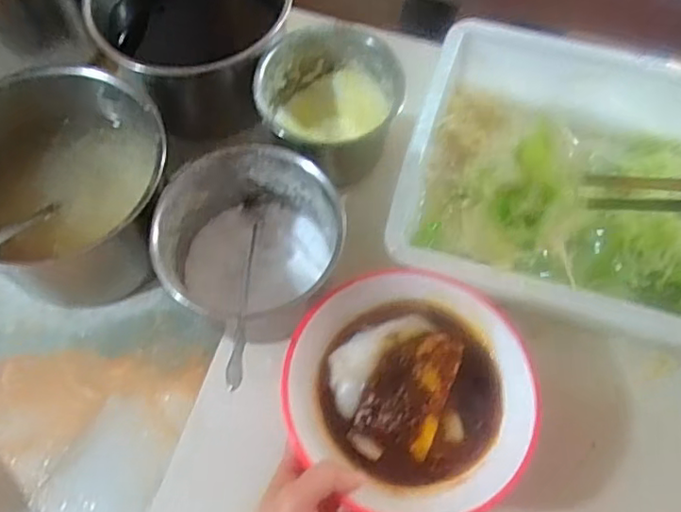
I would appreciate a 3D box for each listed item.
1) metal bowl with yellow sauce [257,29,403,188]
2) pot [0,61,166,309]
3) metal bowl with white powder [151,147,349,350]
[{"bbox_3d":[-0.011,-0.152,0.625,0.136,0.091,0.120,-13,65,-7],"label":"metal bowl with yellow sauce"},{"bbox_3d":[-0.259,-0.063,0.579,0.194,0.127,0.194,0,64,-1],"label":"pot"},{"bbox_3d":[-0.081,-0.008,0.564,0.142,0.104,0.159,42,70,17],"label":"metal bowl with white powder"}]

